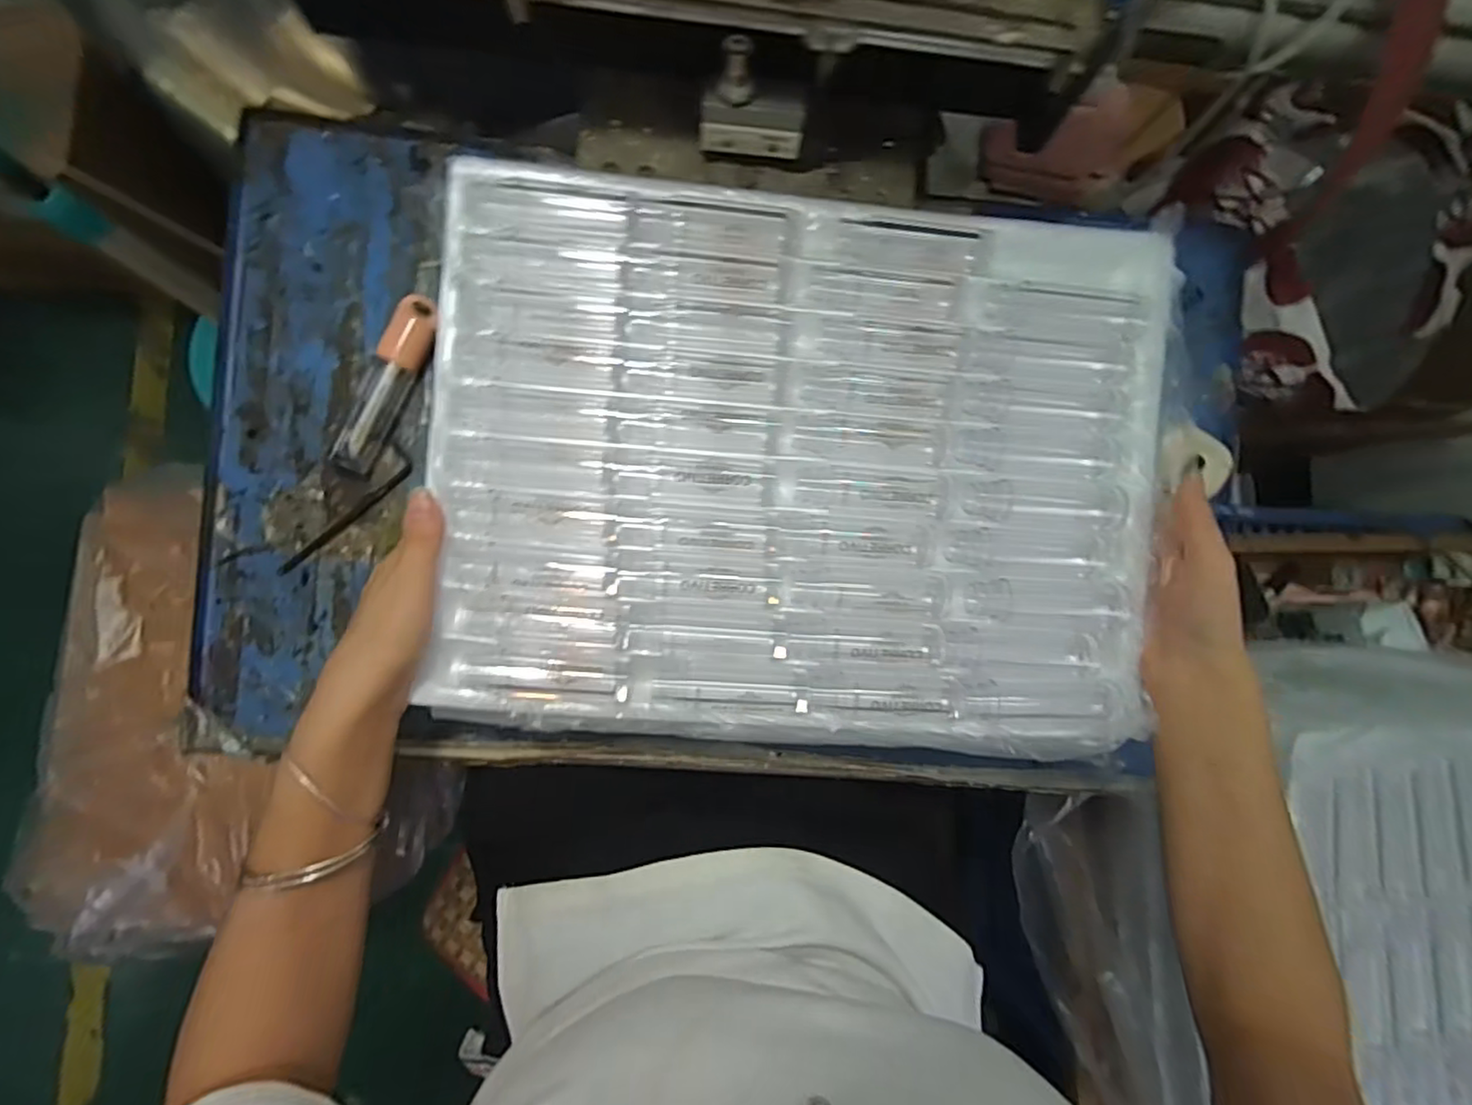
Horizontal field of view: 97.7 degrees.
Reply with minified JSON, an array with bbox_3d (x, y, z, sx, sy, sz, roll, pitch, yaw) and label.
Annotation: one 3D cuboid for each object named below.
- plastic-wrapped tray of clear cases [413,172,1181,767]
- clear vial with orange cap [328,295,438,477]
[{"bbox_3d":[0.040,-0.047,0.371,0.404,0.041,0.306,5,84,-4],"label":"plastic-wrapped tray of clear cases"},{"bbox_3d":[-0.221,-0.105,0.404,0.024,0.022,0.117,27,83,-2],"label":"clear vial with orange cap"}]

